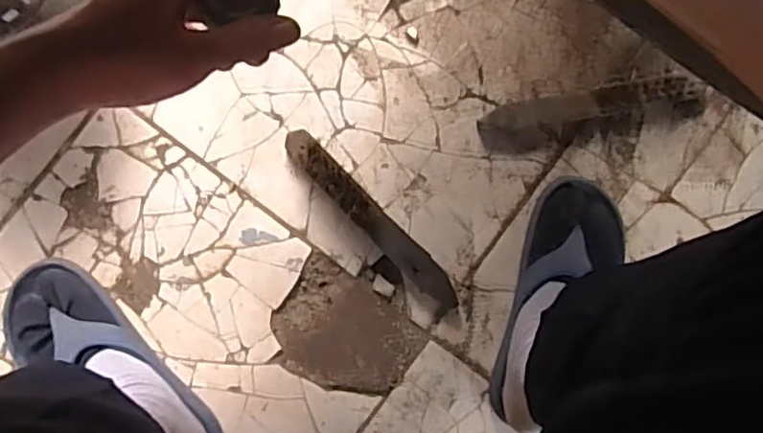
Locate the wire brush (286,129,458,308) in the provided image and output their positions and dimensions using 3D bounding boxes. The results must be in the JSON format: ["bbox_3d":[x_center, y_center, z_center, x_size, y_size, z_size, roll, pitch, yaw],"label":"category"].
[{"bbox_3d":[-0.009,0.004,0.655,0.032,0.038,0.234,-44,93,-4],"label":"wire brush"}]

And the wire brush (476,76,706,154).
[{"bbox_3d":[0.227,-0.112,0.687,0.243,0.024,0.049,-12,90,-5],"label":"wire brush"}]

